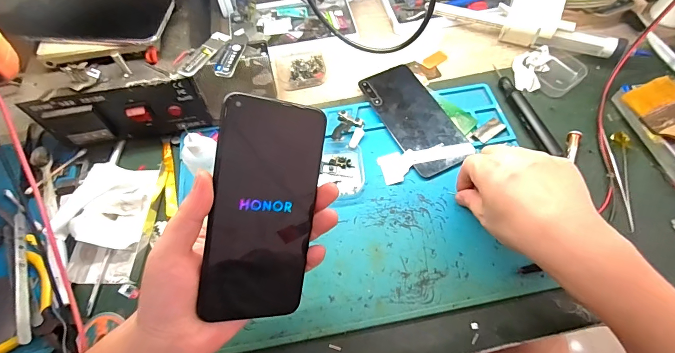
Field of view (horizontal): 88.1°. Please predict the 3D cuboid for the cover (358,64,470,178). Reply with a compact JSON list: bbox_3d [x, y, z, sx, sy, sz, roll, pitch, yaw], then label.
[{"bbox_3d":[0.091,-0.072,0.415,0.072,0.008,0.156,-23,63,-11],"label":"cover"}]

